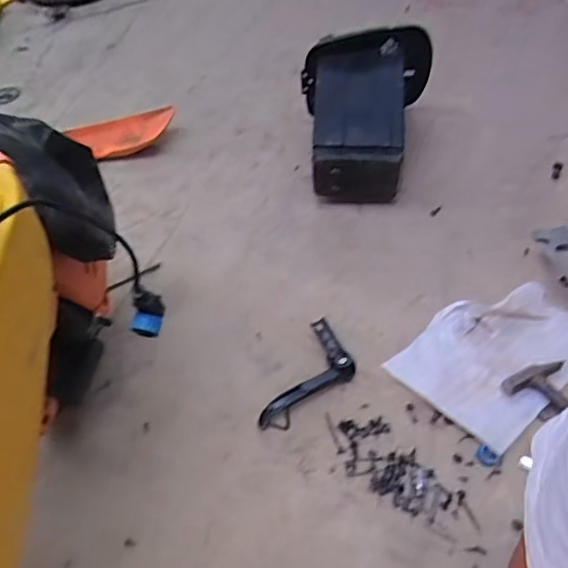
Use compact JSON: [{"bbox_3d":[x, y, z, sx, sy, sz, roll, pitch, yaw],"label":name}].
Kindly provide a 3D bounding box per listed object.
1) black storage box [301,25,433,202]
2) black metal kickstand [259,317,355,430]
[{"bbox_3d":[0.211,-0.417,1.385,0.326,0.238,0.446,0,51,3],"label":"black storage box"},{"bbox_3d":[0.052,0.162,0.977,0.106,0.035,0.222,21,55,19],"label":"black metal kickstand"}]

